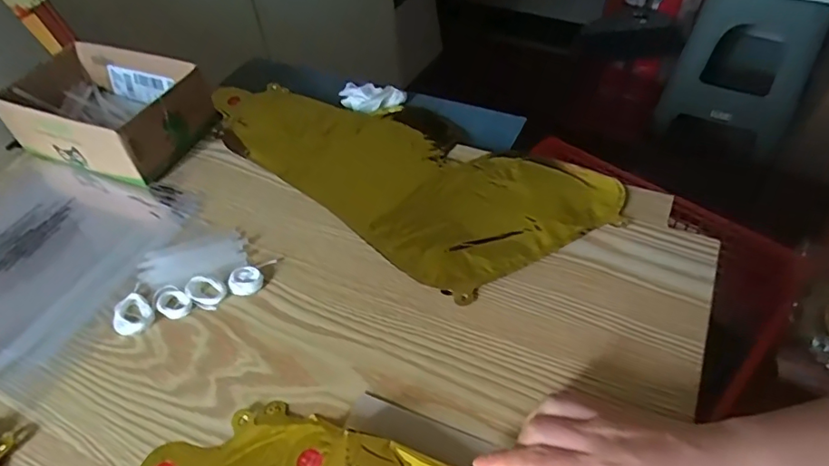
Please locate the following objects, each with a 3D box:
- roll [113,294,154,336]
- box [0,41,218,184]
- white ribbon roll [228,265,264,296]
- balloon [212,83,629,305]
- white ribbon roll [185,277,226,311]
[{"bbox_3d":[-0.228,0.066,0.424,0.030,0.007,0.037,-34,53,-24],"label":"roll"},{"bbox_3d":[-0.345,-0.138,0.588,0.206,0.070,0.139,13,50,17],"label":"box"},{"bbox_3d":[-0.142,0.039,0.440,0.026,0.008,0.027,-3,47,3],"label":"white ribbon roll"},{"bbox_3d":[-0.030,-0.078,0.536,0.431,0.013,0.198,27,55,27],"label":"balloon"},{"bbox_3d":[-0.172,0.048,0.433,0.031,0.012,0.025,17,51,20],"label":"white ribbon roll"}]

